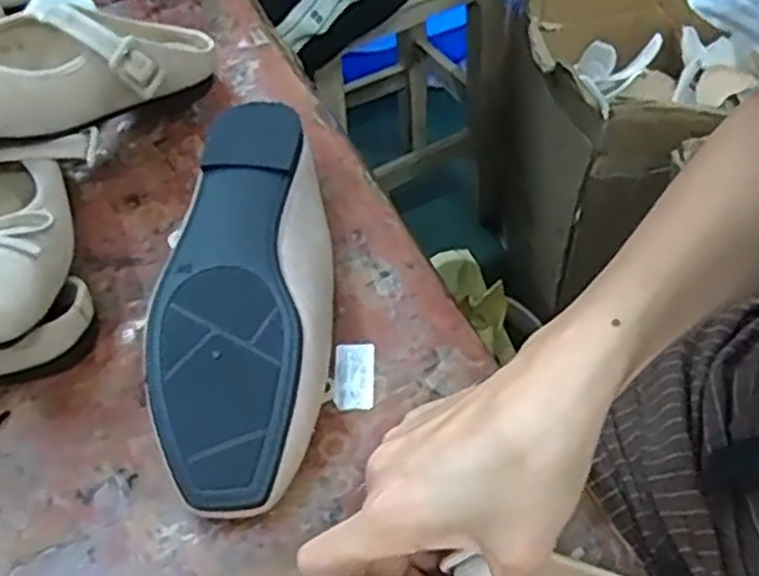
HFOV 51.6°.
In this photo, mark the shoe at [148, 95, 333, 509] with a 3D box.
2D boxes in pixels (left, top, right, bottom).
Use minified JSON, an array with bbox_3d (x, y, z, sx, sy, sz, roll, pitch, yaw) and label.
[{"bbox_3d":[-0.070,0.002,0.415,0.084,0.049,0.232,-4,53,0],"label":"shoe"}]

